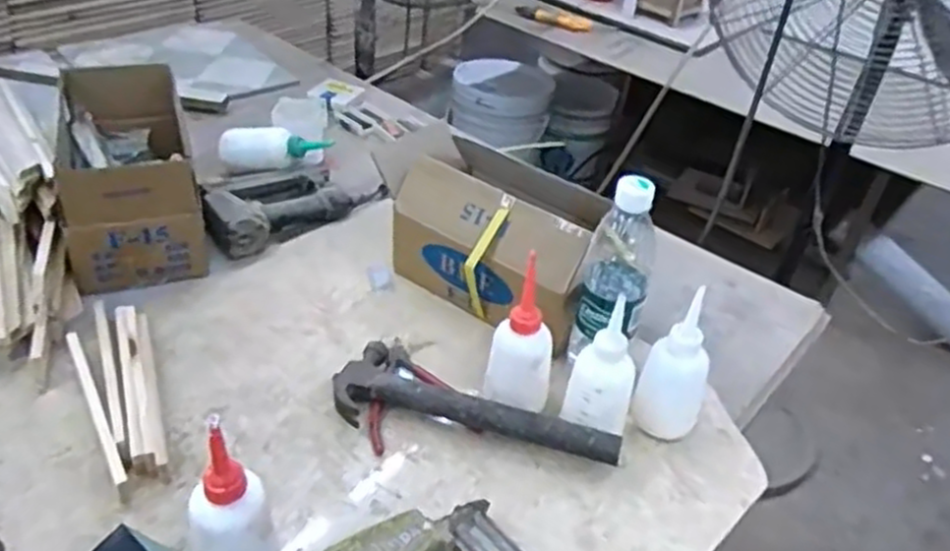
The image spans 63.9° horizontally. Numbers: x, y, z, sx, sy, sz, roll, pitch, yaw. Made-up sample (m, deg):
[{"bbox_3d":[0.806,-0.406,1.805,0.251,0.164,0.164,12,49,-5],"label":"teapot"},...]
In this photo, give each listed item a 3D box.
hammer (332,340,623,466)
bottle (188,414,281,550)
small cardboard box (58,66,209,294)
[{"bbox_3d":[0.003,0.117,0.740,0.274,0.045,0.107,11,37,5],"label":"hammer"},{"bbox_3d":[-0.177,0.175,0.554,0.063,0.148,0.051,-7,39,-19],"label":"bottle"},{"bbox_3d":[-0.414,-0.125,0.896,0.146,0.133,0.241,-11,41,-23],"label":"small cardboard box"}]

